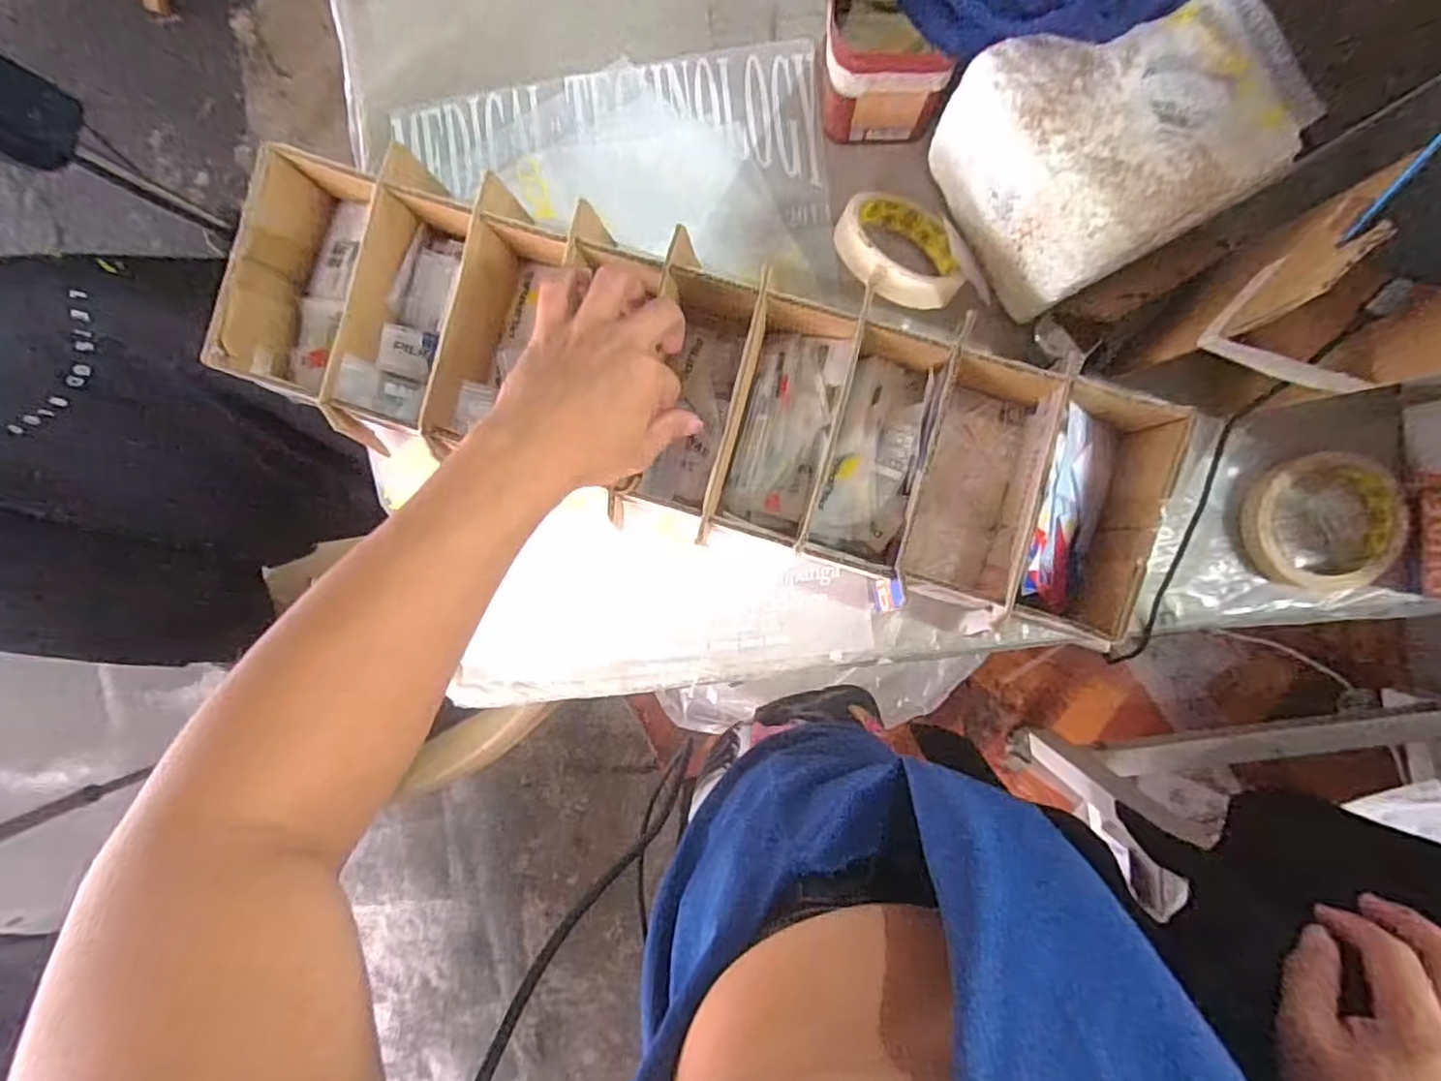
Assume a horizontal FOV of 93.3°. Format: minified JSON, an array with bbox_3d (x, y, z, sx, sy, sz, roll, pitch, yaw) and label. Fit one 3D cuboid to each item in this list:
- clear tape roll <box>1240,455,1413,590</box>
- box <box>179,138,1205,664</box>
[{"bbox_3d":[0.412,-0.010,0.466,0.091,0.021,0.094,0,91,3],"label":"clear tape roll"},{"bbox_3d":[-0.021,-0.101,0.465,0.617,0.082,0.178,17,92,0],"label":"box"}]

